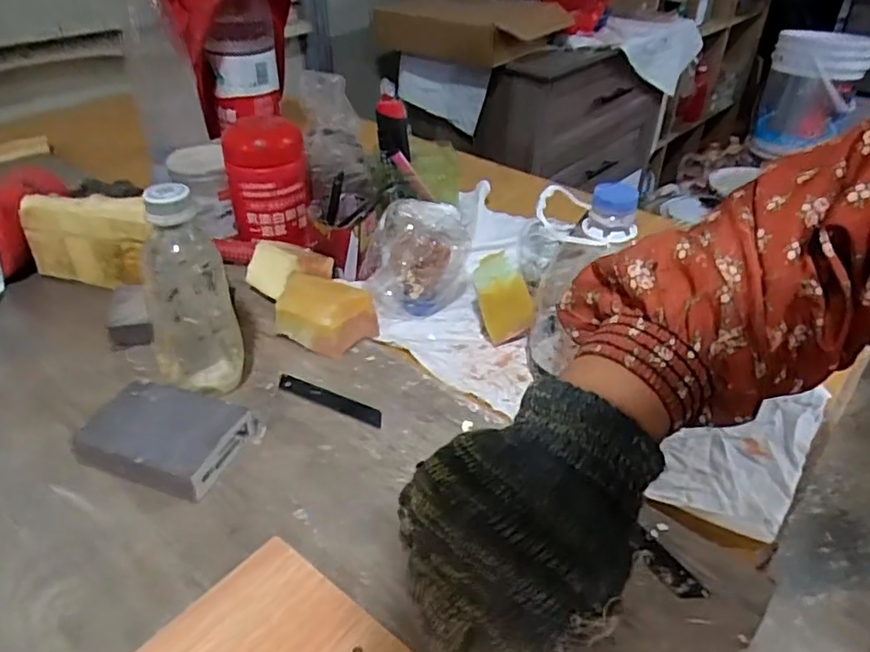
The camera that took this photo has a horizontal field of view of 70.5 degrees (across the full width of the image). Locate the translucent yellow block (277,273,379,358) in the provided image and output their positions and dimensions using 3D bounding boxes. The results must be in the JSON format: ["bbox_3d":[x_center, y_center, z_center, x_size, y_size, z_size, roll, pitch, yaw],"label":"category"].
[{"bbox_3d":[-0.102,-0.010,0.556,0.090,0.040,0.060,16,39,17],"label":"translucent yellow block"}]

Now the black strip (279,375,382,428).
[{"bbox_3d":[-0.084,0.059,0.496,0.099,0.004,0.019,15,39,24],"label":"black strip"}]

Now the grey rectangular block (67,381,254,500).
[{"bbox_3d":[-0.190,0.077,0.438,0.100,0.031,0.072,9,37,17],"label":"grey rectangular block"}]

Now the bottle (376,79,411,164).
[{"bbox_3d":[-0.047,-0.222,0.673,0.031,0.084,0.027,-6,6,-9],"label":"bottle"}]

